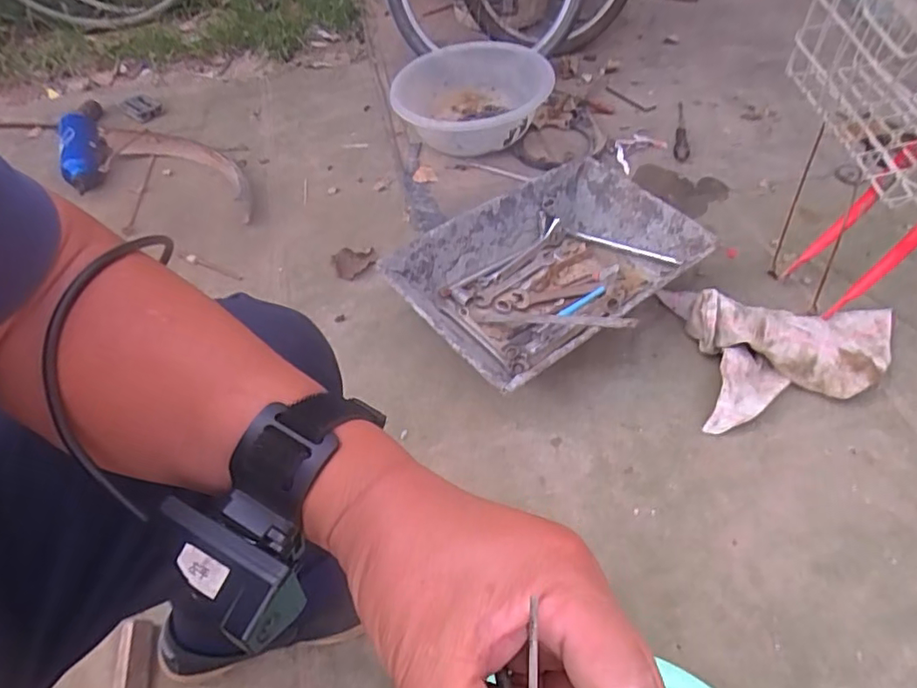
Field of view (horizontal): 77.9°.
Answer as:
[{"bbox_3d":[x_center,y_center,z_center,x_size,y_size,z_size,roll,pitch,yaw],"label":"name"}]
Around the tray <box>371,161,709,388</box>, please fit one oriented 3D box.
[{"bbox_3d":[0.144,-0.108,0.921,0.435,0.121,0.313,-29,57,-19],"label":"tray"}]

